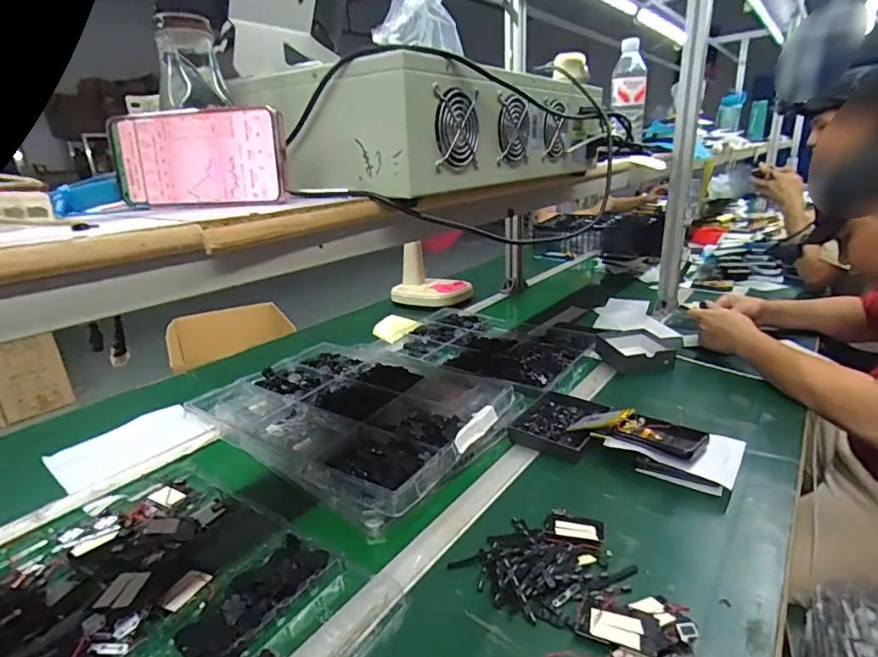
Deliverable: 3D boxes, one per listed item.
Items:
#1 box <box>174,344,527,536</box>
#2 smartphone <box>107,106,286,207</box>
[{"bbox_3d":[-0.128,0.130,0.798,0.442,0.065,0.346,11,24,35],"label":"box"},{"bbox_3d":[-0.209,-0.146,0.418,0.165,0.074,0.009,1,20,12],"label":"smartphone"}]

